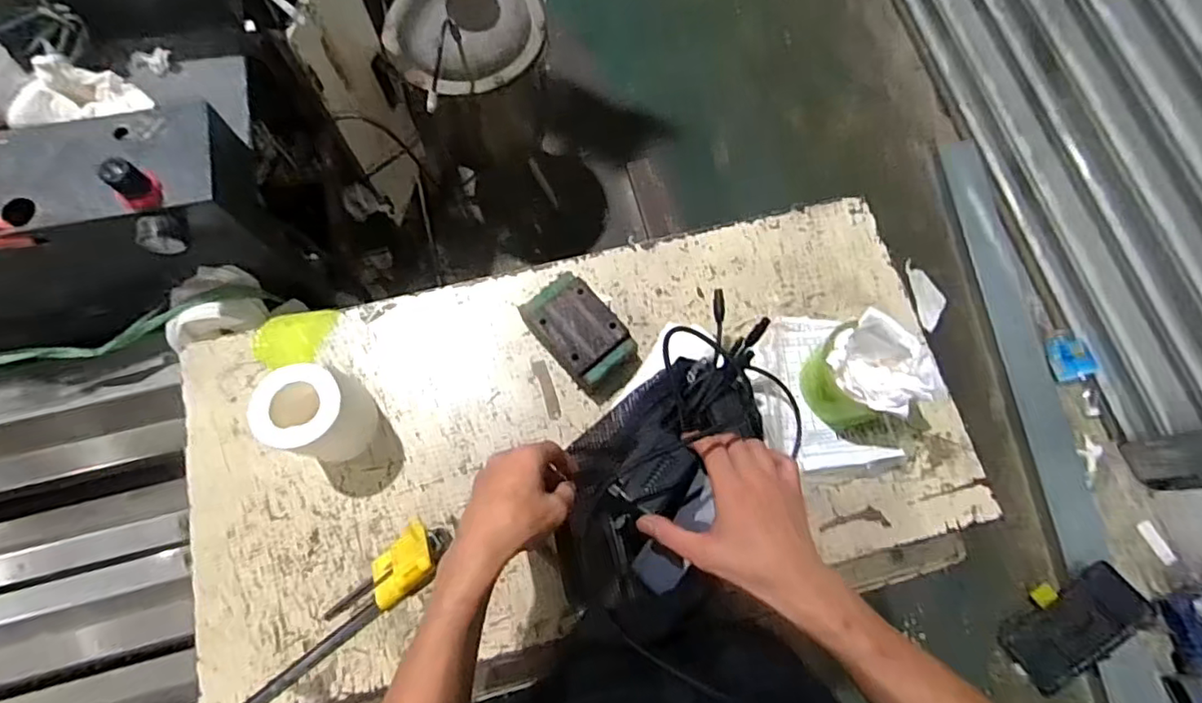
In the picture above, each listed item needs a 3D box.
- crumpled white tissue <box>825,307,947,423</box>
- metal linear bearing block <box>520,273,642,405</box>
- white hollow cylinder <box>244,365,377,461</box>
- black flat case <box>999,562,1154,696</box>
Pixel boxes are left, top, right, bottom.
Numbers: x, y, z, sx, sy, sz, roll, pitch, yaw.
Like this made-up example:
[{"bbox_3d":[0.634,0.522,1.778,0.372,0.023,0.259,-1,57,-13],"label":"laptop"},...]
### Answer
[{"bbox_3d":[0.265,0.014,0.553,0.103,0.054,0.073,44,77,11],"label":"crumpled white tissue"},{"bbox_3d":[-0.020,-0.016,0.622,0.072,0.050,0.120,-41,79,-12],"label":"metal linear bearing block"},{"bbox_3d":[-0.268,0.060,0.569,0.071,0.105,0.078,34,76,8],"label":"white hollow cylinder"},{"bbox_3d":[1.062,0.616,1.328,0.307,0.044,0.168,-41,78,6],"label":"black flat case"}]

